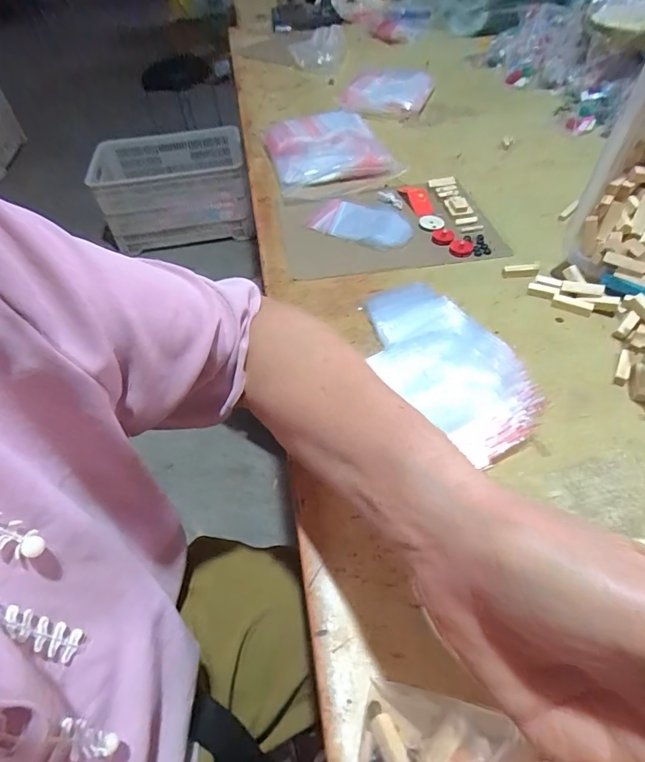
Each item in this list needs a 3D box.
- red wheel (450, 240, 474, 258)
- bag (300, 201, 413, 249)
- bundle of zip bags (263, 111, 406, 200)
[{"bbox_3d":[0.179,-0.173,0.561,0.028,0.006,0.030,-1,48,1],"label":"red wheel"},{"bbox_3d":[0.056,-0.226,0.611,0.141,0.013,0.103,18,51,17],"label":"bag"},{"bbox_3d":[0.006,-0.381,0.719,0.175,0.050,0.230,-12,51,-6],"label":"bundle of zip bags"}]

